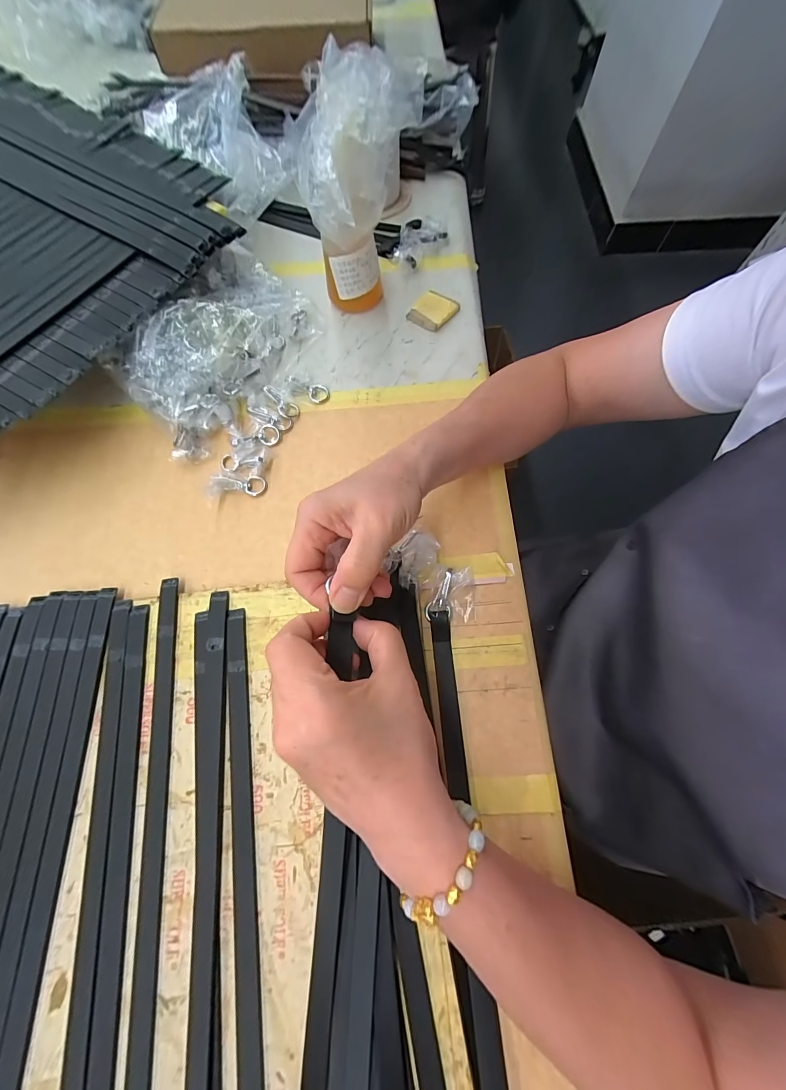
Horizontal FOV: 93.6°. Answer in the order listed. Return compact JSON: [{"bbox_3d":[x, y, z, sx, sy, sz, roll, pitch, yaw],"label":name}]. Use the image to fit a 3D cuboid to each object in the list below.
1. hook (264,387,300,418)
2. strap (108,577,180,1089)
[{"bbox_3d":[-0.123,-0.156,0.403,0.045,0.008,0.020,43,75,-6],"label":"hook"},{"bbox_3d":[-0.174,0.272,0.251,0.026,0.007,0.502,-10,71,3],"label":"strap"}]

